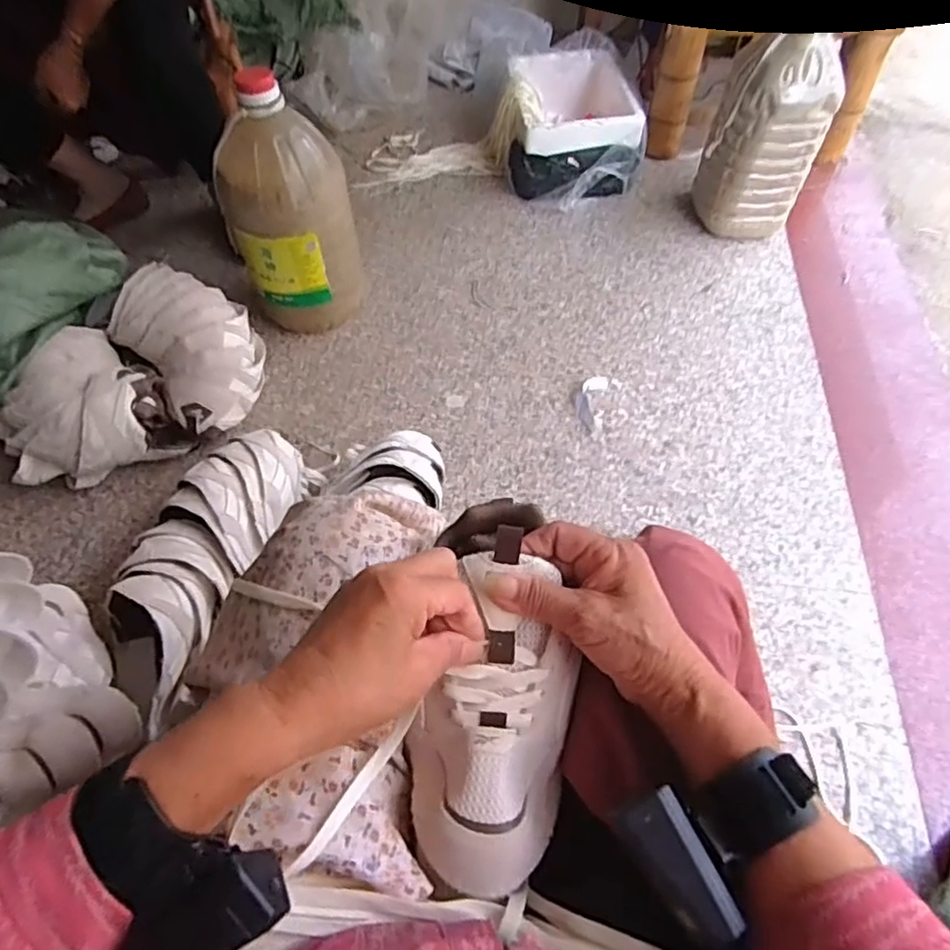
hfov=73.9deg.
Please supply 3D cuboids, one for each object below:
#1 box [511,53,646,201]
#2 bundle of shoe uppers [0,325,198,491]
[{"bbox_3d":[0.215,-0.800,1.451,0.291,0.165,0.381,1,56,1],"label":"box"},{"bbox_3d":[-0.611,-0.086,0.976,0.246,0.130,0.223,39,64,24],"label":"bundle of shoe uppers"}]

